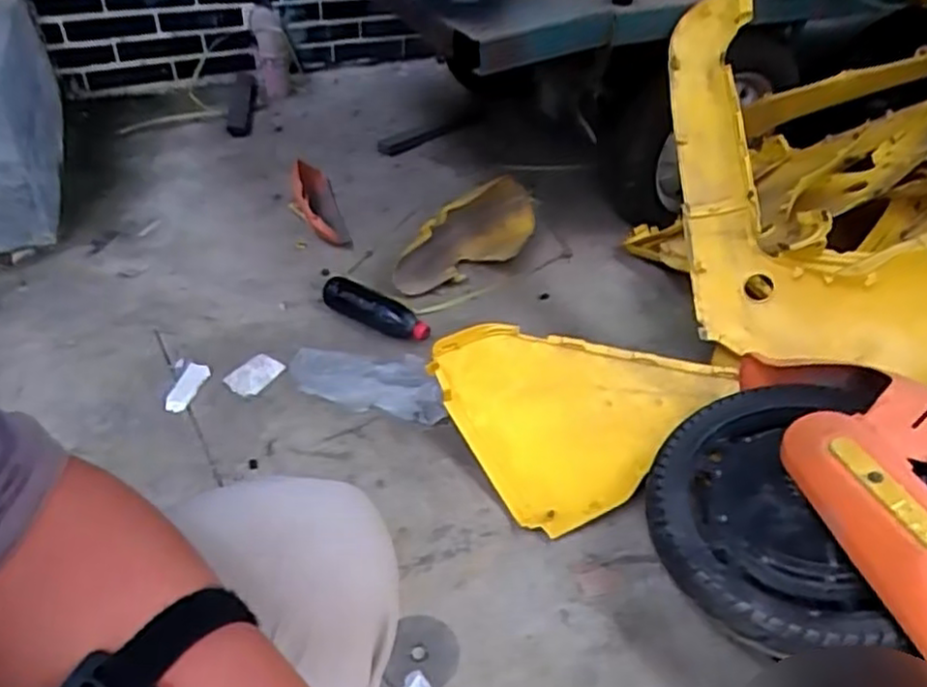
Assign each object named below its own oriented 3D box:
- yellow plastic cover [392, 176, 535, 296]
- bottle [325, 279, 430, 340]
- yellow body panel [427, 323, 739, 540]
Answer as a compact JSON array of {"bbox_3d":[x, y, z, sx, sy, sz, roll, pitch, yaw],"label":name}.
[{"bbox_3d":[0.009,-0.207,1.428,0.347,0.141,0.080,-35,50,-19],"label":"yellow plastic cover"},{"bbox_3d":[-0.163,-0.064,1.291,0.219,0.053,0.058,26,45,26],"label":"bottle"},{"bbox_3d":[0.180,0.130,1.068,0.467,0.060,0.310,5,64,5],"label":"yellow body panel"}]

